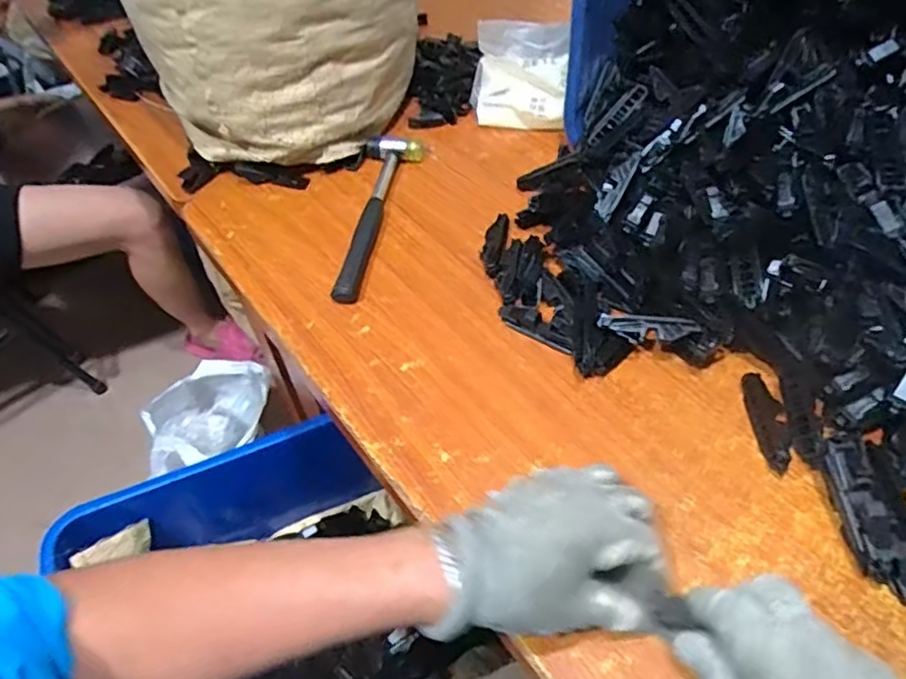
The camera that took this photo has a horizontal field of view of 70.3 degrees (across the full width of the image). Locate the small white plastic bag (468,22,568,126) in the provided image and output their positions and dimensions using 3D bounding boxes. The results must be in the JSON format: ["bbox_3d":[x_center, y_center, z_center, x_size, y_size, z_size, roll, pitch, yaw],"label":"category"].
[{"bbox_3d":[0.073,-0.288,0.715,0.106,0.107,0.038,9,50,12],"label":"small white plastic bag"}]

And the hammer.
[{"bbox_3d":[-0.078,-0.127,0.640,0.055,0.020,0.235,4,50,7],"label":"hammer"}]

